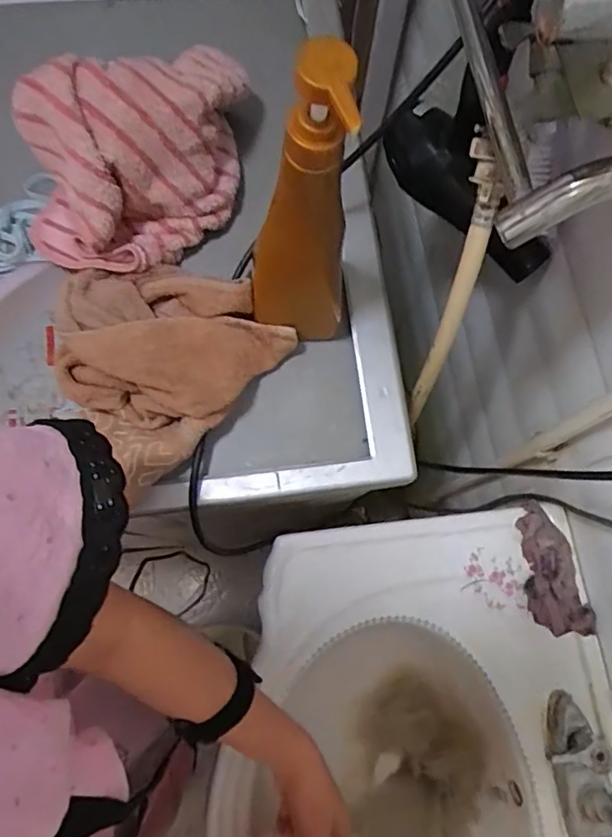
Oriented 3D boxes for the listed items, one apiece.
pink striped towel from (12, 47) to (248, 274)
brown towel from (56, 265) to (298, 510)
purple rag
[{"bbox_3d":[-0.146,-0.244,0.509,0.137,0.121,0.239,41,77,9],"label":"pink striped towel"},{"bbox_3d":[-0.140,-0.061,0.508,0.184,0.070,0.201,44,77,9],"label":"brown towel"},{"bbox_3d":[0.270,0.172,0.629,0.058,0.036,0.144,-16,76,-6],"label":"purple rag"}]

